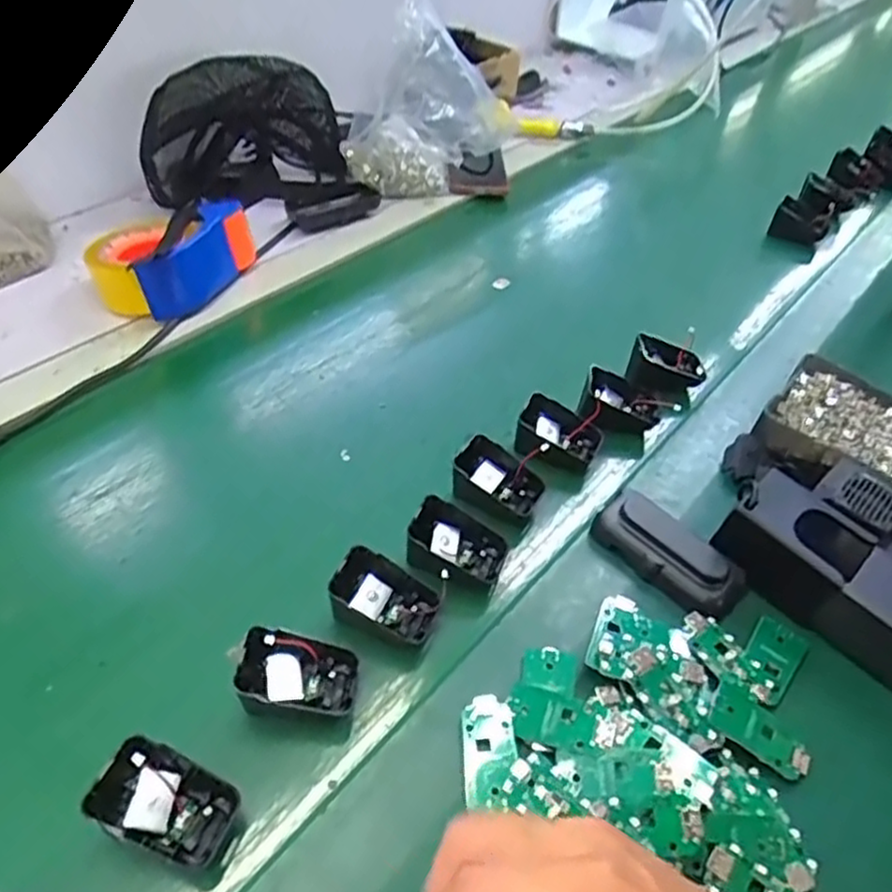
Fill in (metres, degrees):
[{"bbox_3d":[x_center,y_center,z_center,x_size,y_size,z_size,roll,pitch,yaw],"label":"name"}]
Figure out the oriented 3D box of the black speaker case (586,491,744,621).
[{"bbox_3d":[0.156,0.074,0.504,0.050,0.025,0.105,-33,56,-28],"label":"black speaker case"}]

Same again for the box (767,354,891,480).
[{"bbox_3d":[0.352,-0.007,0.587,0.157,0.034,0.123,31,53,25],"label":"box"}]

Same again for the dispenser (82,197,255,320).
[{"bbox_3d":[-0.274,-0.186,0.704,0.105,0.066,0.144,27,52,22],"label":"dispenser"}]

